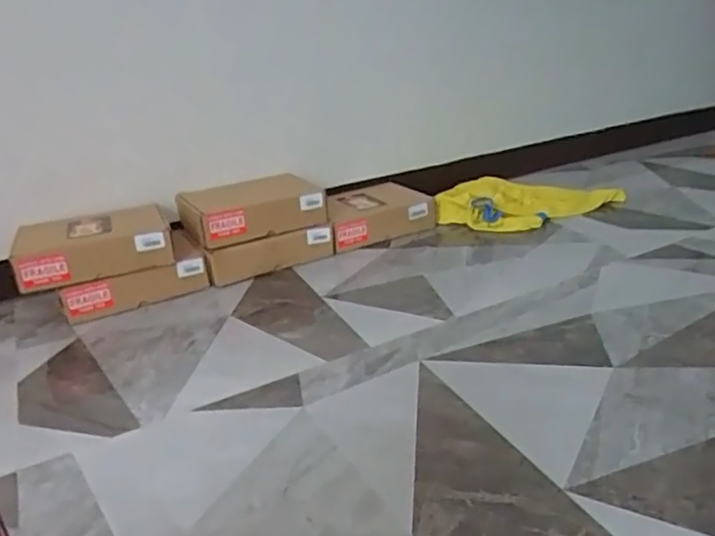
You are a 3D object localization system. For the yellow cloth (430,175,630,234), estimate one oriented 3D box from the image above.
[{"bbox_3d":[0.421,-0.170,1.566,0.408,0.071,0.402,11,25,33],"label":"yellow cloth"}]

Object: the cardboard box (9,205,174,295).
[{"bbox_3d":[-0.485,-0.041,1.120,0.261,0.087,0.150,-15,24,-22],"label":"cardboard box"}]

